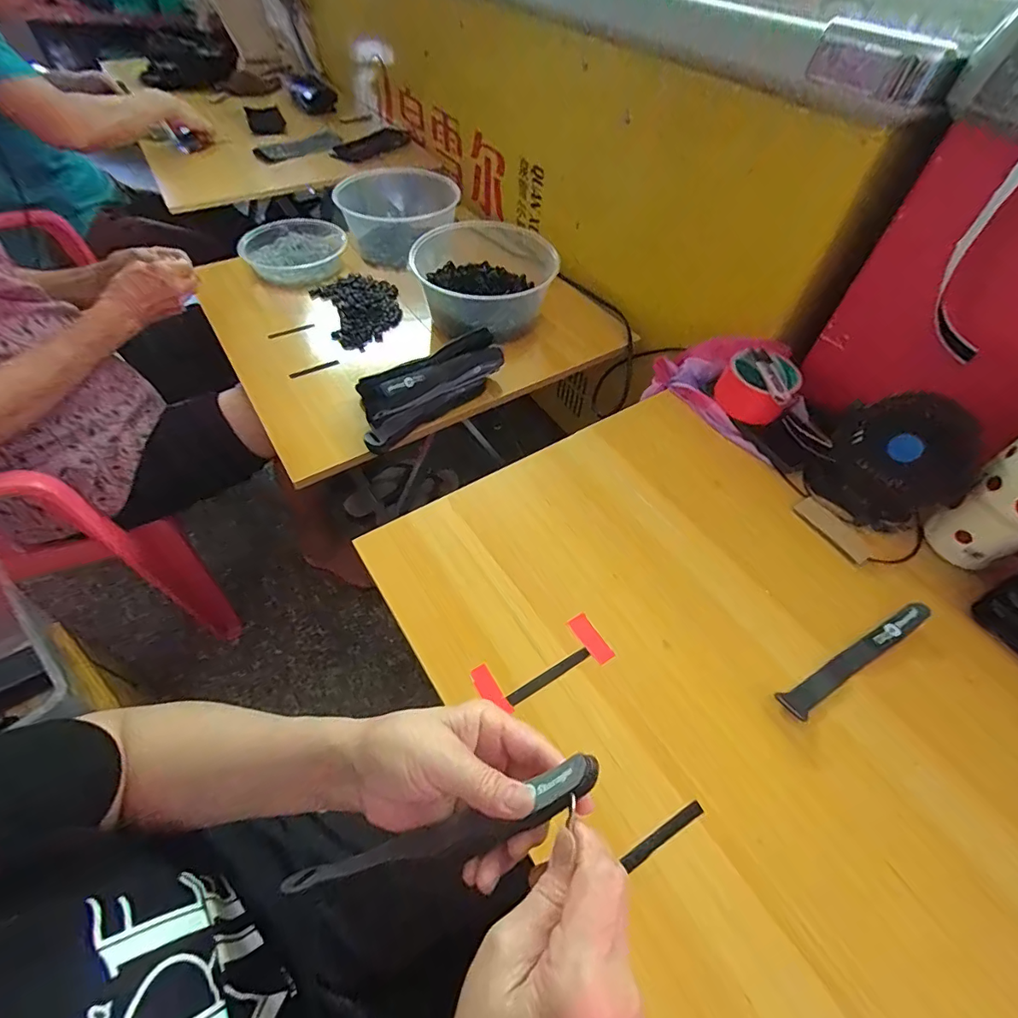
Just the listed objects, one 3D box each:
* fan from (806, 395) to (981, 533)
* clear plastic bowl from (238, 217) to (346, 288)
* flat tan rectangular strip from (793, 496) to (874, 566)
[{"bbox_3d":[0.405,-0.048,0.502,0.072,0.135,0.125,-29,60,-22],"label":"fan"},{"bbox_3d":[-0.403,-0.487,0.900,0.178,0.042,0.176,1,53,-2],"label":"clear plastic bowl"},{"bbox_3d":[0.355,0.023,0.524,0.030,0.005,0.085,-24,58,-19],"label":"flat tan rectangular strip"}]

